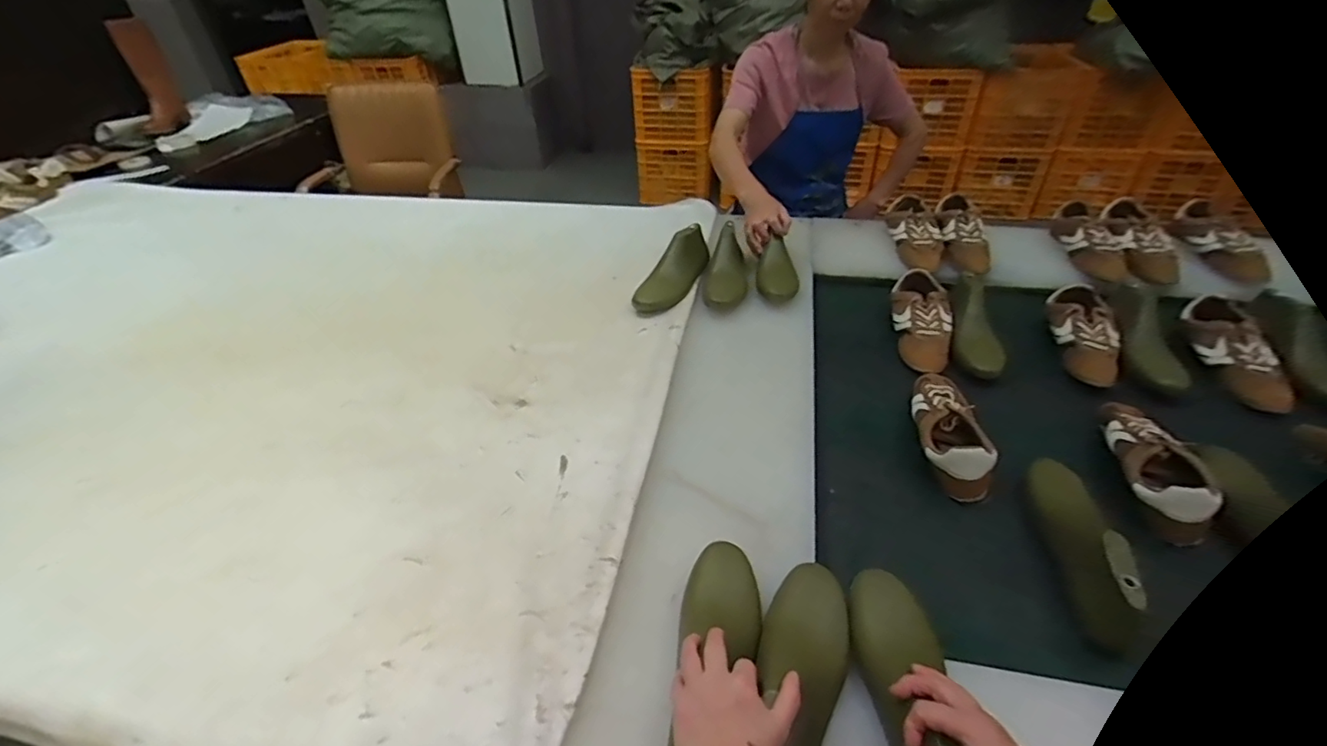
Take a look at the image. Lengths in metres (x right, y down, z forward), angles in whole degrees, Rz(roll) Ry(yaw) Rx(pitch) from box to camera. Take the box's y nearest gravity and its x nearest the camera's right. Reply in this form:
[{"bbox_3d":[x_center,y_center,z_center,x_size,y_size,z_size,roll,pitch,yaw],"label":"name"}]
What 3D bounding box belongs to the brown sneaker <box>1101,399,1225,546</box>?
[{"bbox_3d":[0.716,0.114,0.831,0.100,0.073,0.262,7,41,12],"label":"brown sneaker"}]

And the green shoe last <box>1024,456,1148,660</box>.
[{"bbox_3d":[0.537,0.197,0.730,0.085,0.097,0.253,10,42,16],"label":"green shoe last"}]

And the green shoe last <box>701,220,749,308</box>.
[{"bbox_3d":[0.126,-0.213,1.163,0.090,0.083,0.194,2,40,6],"label":"green shoe last"}]

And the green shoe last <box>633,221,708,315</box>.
[{"bbox_3d":[0.022,-0.215,1.173,0.081,0.098,0.246,14,42,20],"label":"green shoe last"}]

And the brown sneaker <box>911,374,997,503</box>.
[{"bbox_3d":[0.447,0.077,0.891,0.088,0.070,0.243,5,41,10],"label":"brown sneaker"}]

